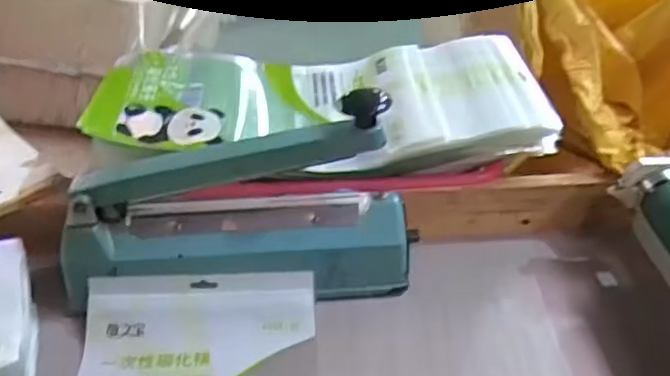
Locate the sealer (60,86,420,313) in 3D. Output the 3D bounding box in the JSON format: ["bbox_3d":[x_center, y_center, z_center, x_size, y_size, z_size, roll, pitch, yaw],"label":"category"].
[{"bbox_3d":[-0.084,0.019,0.561,0.302,0.157,0.077,-5,37,-8],"label":"sealer"}]

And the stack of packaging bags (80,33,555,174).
[{"bbox_3d":[-0.013,-0.092,0.682,0.447,0.051,0.202,-1,36,-4],"label":"stack of packaging bags"}]

